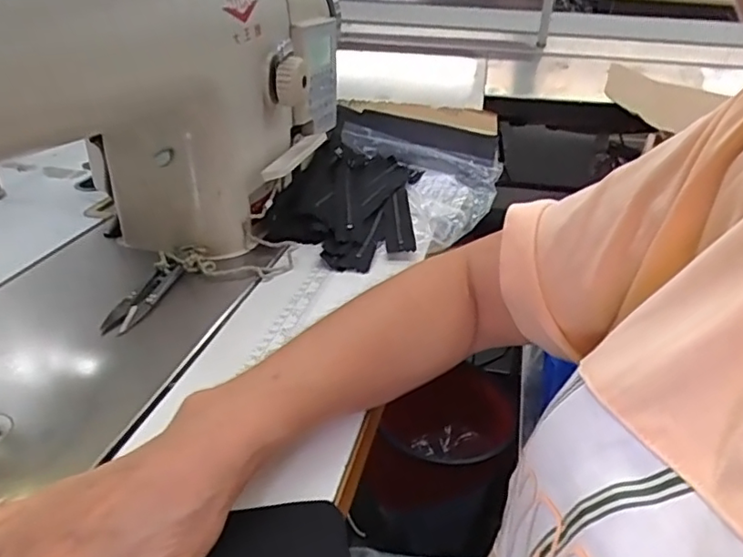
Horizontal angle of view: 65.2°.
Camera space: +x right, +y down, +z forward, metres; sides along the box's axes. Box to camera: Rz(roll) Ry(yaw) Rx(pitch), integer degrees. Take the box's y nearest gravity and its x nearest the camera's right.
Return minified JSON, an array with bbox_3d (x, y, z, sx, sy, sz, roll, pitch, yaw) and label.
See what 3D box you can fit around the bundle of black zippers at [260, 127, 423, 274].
[{"bbox_3d":[-0.018,-0.089,0.582,0.132,0.044,0.246,7,30,8],"label":"bundle of black zippers"}]

